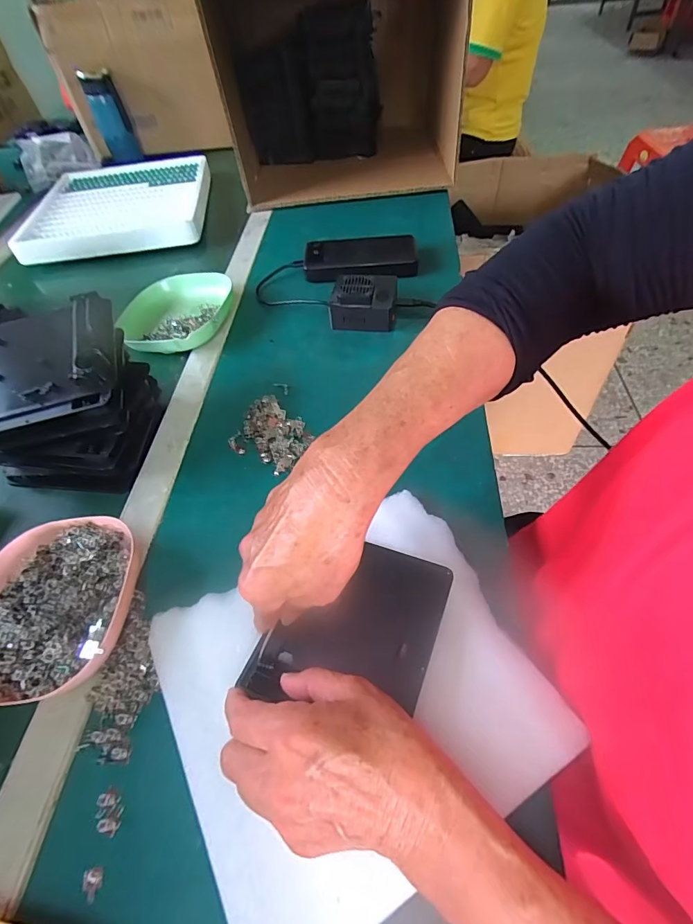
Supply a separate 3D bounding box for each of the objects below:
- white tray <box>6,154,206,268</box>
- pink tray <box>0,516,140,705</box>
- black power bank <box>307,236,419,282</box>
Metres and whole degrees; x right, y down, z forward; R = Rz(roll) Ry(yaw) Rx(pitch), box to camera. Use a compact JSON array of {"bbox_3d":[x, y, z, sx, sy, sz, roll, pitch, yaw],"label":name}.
[{"bbox_3d":[-0.399,-0.460,0.744,0.291,0.028,0.318,-12,53,-3],"label":"white tray"},{"bbox_3d":[-0.232,0.107,0.322,0.135,0.028,0.133,-4,54,0],"label":"pink tray"},{"bbox_3d":[0.021,-0.289,0.597,0.156,0.026,0.079,-3,54,0],"label":"black power bank"}]

